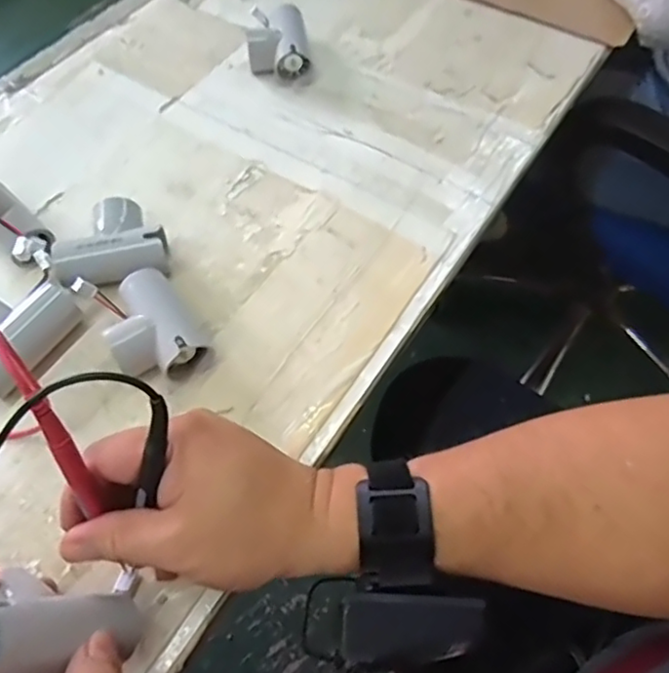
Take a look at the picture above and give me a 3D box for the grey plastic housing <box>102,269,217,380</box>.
[{"bbox_3d":[-0.120,-0.008,0.399,0.053,0.042,0.069,-31,63,-18],"label":"grey plastic housing"}]

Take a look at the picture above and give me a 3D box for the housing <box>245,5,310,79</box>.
[{"bbox_3d":[-0.051,-0.264,0.553,0.052,0.028,0.067,-6,58,-4],"label":"housing"}]

